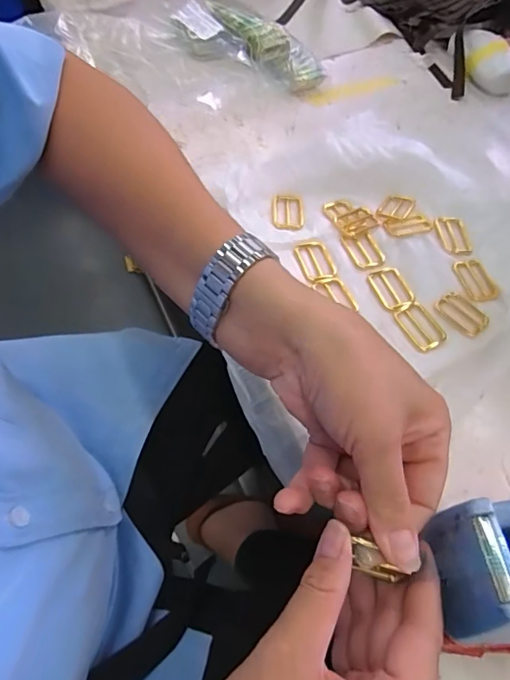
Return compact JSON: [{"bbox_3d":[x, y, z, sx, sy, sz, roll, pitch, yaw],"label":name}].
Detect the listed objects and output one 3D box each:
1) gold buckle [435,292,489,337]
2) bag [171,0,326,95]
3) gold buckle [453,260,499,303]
[{"bbox_3d":[0.183,-0.023,0.426,0.028,0.007,0.045,-32,62,-19],"label":"gold buckle"},{"bbox_3d":[0.000,-0.385,0.637,0.199,0.038,0.104,26,60,2],"label":"bag"},{"bbox_3d":[0.201,-0.054,0.443,0.025,0.006,0.047,-12,57,-8],"label":"gold buckle"}]

